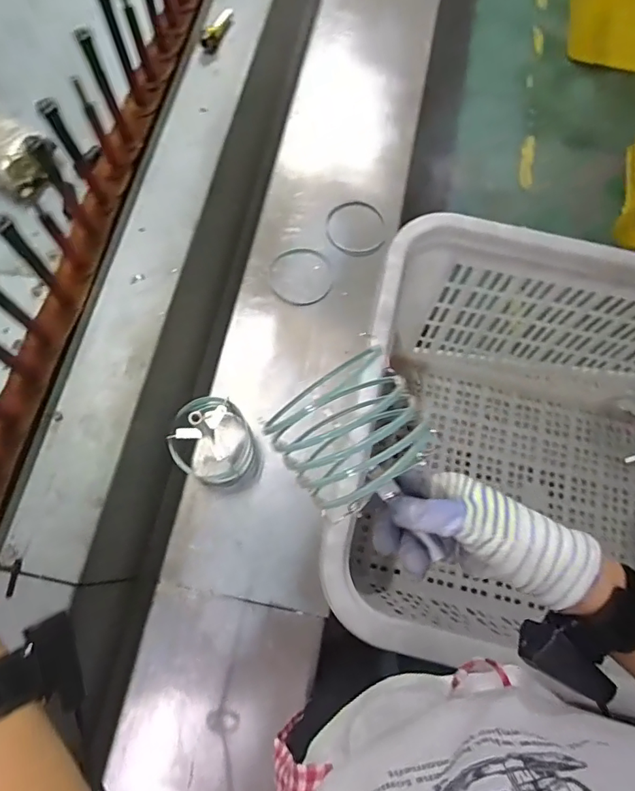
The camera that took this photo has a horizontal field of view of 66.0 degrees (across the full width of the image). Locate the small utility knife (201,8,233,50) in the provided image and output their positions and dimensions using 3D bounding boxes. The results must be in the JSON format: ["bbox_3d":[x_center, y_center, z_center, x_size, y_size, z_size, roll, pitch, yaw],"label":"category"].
[{"bbox_3d":[-0.152,-0.560,0.746,0.025,0.018,0.083,19,68,8],"label":"small utility knife"}]

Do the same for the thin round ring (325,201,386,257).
[{"bbox_3d":[0.068,-0.297,0.868,0.106,0.006,0.116,1,70,-2],"label":"thin round ring"}]

